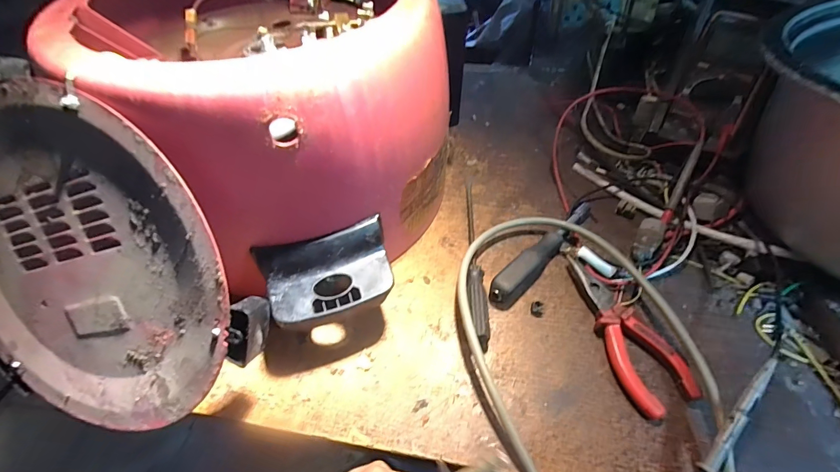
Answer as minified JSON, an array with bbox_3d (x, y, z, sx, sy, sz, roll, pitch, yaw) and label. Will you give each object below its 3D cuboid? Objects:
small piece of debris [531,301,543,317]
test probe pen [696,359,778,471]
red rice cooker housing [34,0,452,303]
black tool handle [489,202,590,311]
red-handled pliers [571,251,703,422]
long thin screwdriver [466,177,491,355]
[{"bbox_3d":[0.108,0.068,0.351,0.011,0.006,0.015,10,50,11],"label":"small piece of debris"},{"bbox_3d":[0.211,0.133,0.256,0.010,0.006,0.120,36,78,29],"label":"test probe pen"},{"bbox_3d":[-0.141,-0.122,0.386,0.315,0.218,0.267,33,58,27],"label":"red rice cooker housing"},{"bbox_3d":[0.128,0.013,0.388,0.024,0.021,0.166,35,59,28],"label":"black tool handle"},{"bbox_3d":[0.174,0.079,0.331,0.050,0.018,0.142,-14,50,-9],"label":"red-handled pliers"},{"bbox_3d":[0.053,0.008,0.390,0.018,0.023,0.222,-1,49,2],"label":"long thin screwdriver"}]

